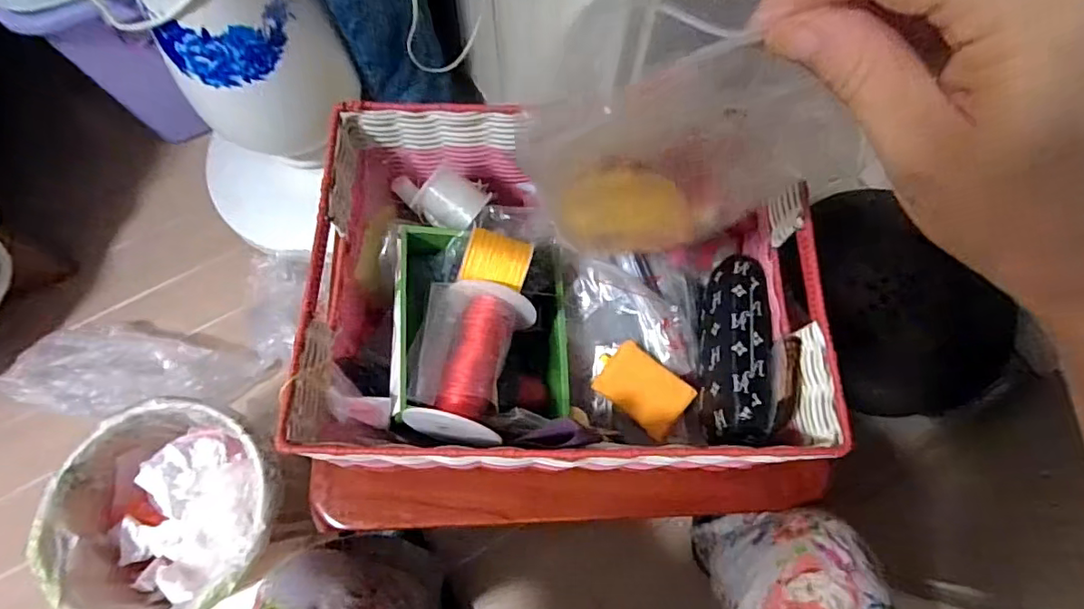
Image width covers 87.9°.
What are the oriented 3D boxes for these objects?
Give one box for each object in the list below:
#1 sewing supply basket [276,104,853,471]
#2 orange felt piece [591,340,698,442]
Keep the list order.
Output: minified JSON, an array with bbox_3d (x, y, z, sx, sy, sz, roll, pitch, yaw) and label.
[{"bbox_3d":[0.016,-0.010,0.426,0.336,0.115,0.250,2,71,-1],"label":"sewing supply basket"},{"bbox_3d":[0.079,0.065,0.438,0.067,0.012,0.048,37,74,11],"label":"orange felt piece"}]

